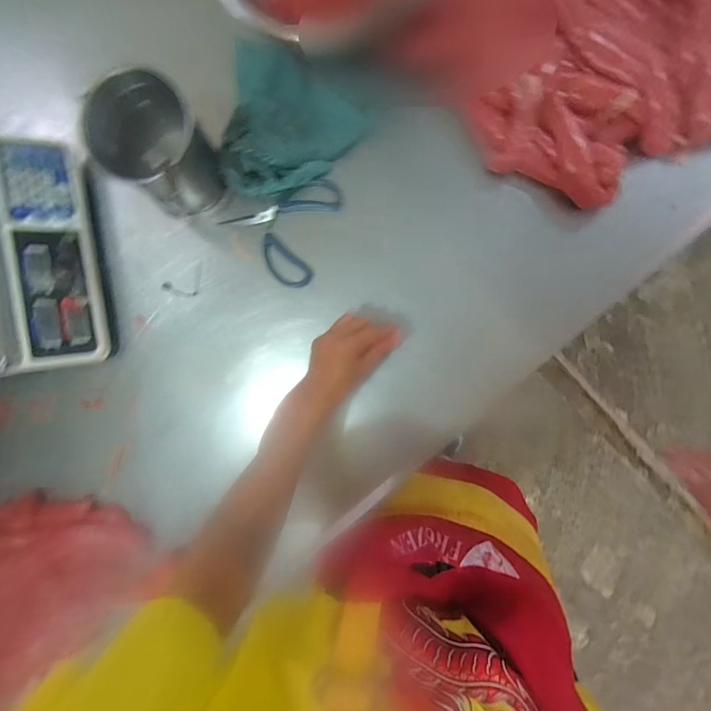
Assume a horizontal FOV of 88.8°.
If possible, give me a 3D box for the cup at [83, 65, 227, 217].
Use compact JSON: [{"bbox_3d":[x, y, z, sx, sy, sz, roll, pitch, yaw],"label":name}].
[{"bbox_3d":[-0.253,-0.264,0.488,0.124,0.140,0.107,32,93,4],"label":"cup"}]

